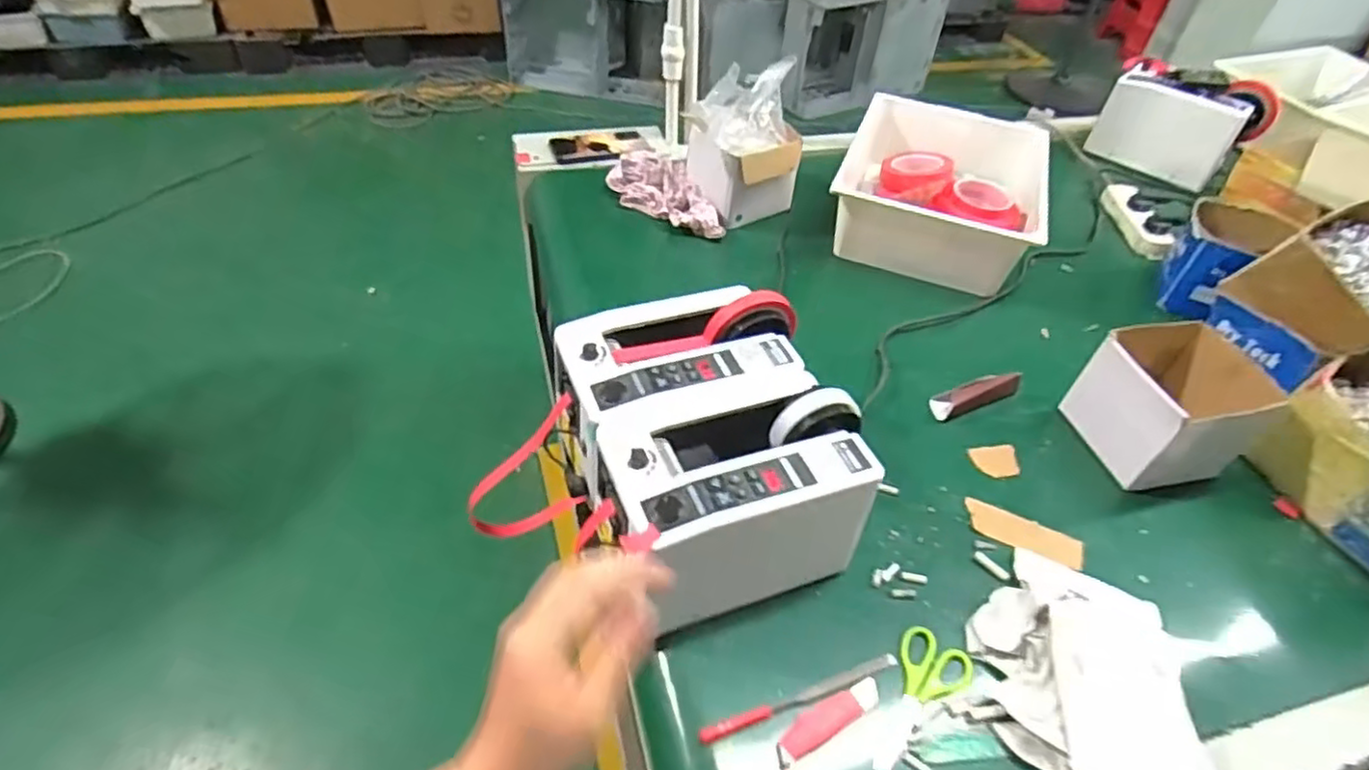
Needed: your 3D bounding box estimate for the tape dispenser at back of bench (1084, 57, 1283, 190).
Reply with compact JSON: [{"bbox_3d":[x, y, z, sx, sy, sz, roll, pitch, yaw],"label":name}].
[{"bbox_3d":[0.871,-0.458,1.247,0.118,0.161,0.251,-29,55,-28],"label":"tape dispenser at back of bench"}]

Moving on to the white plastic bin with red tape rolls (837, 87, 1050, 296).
[{"bbox_3d":[0.393,-0.306,1.075,0.283,0.112,0.369,18,47,13],"label":"white plastic bin with red tape rolls"}]

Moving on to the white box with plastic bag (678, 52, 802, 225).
[{"bbox_3d":[0.084,-0.356,1.036,0.148,0.197,0.122,-23,52,-25],"label":"white box with plastic bag"}]

